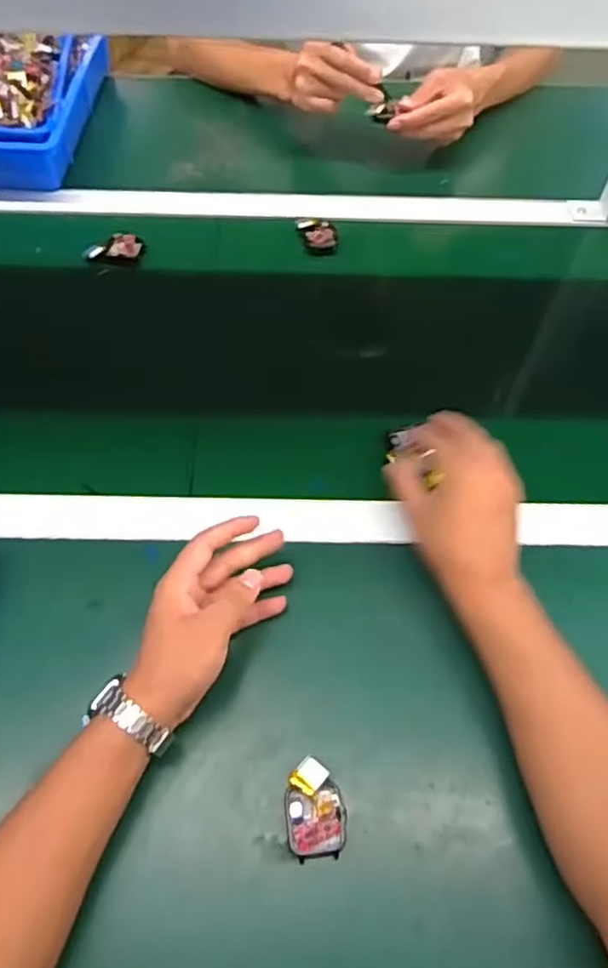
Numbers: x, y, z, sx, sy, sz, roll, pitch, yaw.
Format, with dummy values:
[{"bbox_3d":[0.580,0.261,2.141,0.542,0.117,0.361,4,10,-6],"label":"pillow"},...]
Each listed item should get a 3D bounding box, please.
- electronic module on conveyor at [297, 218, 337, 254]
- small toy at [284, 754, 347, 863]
[{"bbox_3d":[0.016,-0.294,0.766,0.045,0.014,0.048,-5,59,-5],"label":"electronic module on conveyor"},{"bbox_3d":[0.008,0.219,0.439,0.040,0.013,0.059,-3,59,-3],"label":"small toy"}]

